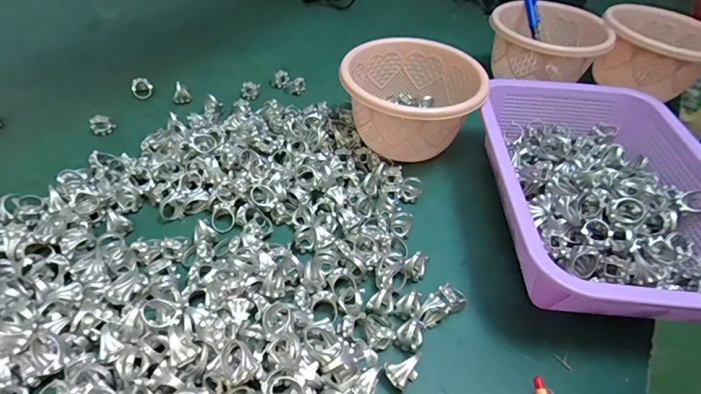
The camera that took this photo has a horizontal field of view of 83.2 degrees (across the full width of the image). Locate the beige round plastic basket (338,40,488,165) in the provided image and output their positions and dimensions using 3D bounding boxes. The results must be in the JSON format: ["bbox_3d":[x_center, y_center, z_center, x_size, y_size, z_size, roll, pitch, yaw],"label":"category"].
[{"bbox_3d":[0.064,-0.103,0.436,0.140,0.084,0.143,3,47,-3],"label":"beige round plastic basket"}]

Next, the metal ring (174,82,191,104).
[{"bbox_3d":[-0.212,-0.133,0.493,0.019,0.023,0.019,-14,49,-20],"label":"metal ring"}]

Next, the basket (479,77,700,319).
[{"bbox_3d":[0.217,0.000,0.365,0.191,0.090,0.266,4,47,-3],"label":"basket"}]

